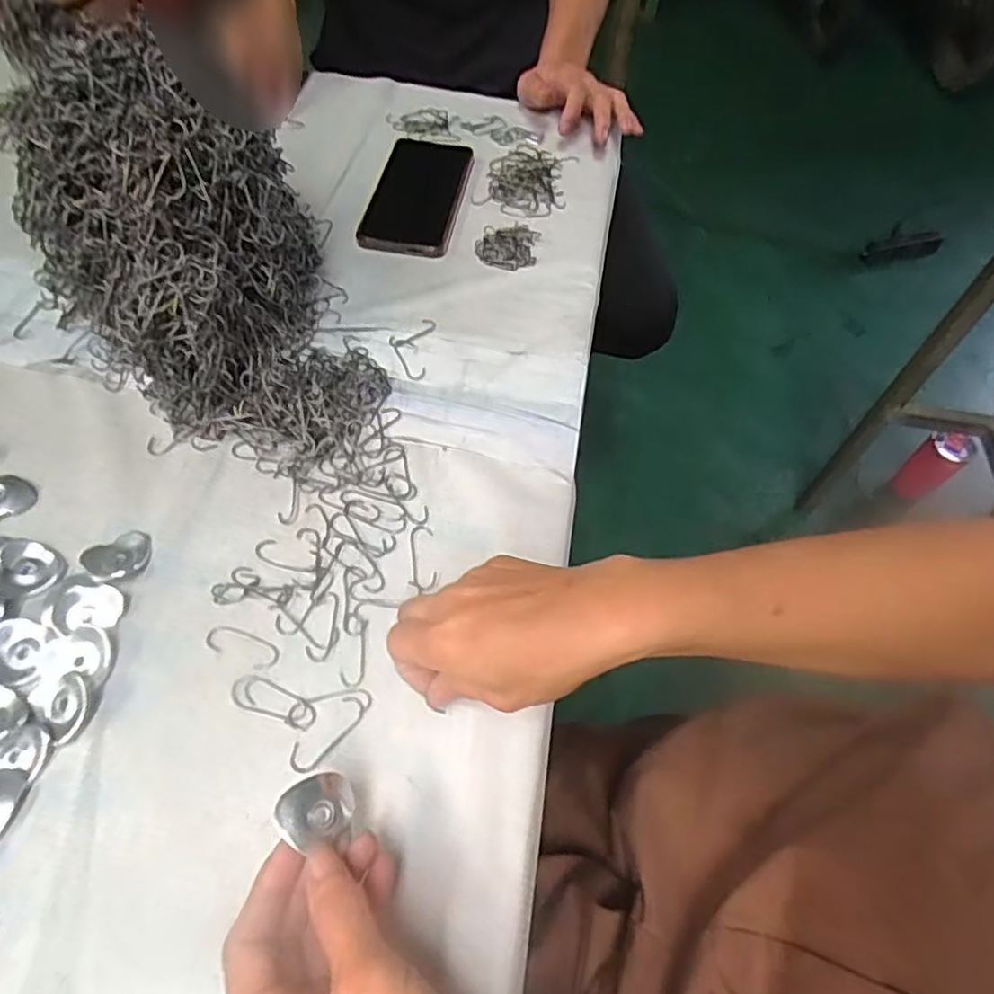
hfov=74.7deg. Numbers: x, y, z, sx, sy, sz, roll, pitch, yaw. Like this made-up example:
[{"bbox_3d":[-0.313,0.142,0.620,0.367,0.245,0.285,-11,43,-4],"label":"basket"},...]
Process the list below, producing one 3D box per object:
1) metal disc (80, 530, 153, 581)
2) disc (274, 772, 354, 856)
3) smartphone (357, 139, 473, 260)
[{"bbox_3d":[-0.220,0.034,0.378,0.036,0.006,0.031,-28,63,-22],"label":"metal disc"},{"bbox_3d":[-0.076,0.132,0.277,0.026,0.004,0.038,49,32,21],"label":"disc"},{"bbox_3d":[-0.074,-0.287,0.611,0.082,0.008,0.175,9,56,1],"label":"smartphone"}]

